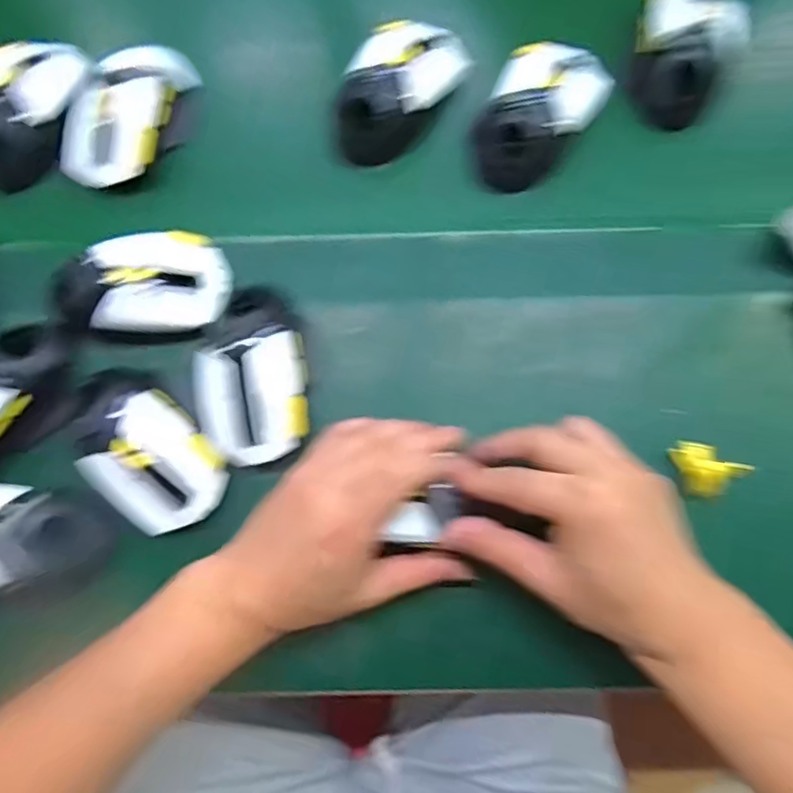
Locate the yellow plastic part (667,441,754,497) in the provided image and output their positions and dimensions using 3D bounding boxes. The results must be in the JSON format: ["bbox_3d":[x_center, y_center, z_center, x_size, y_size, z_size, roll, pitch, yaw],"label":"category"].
[{"bbox_3d":[0.195,0.045,0.366,0.038,0.020,0.032,31,117,11],"label":"yellow plastic part"}]

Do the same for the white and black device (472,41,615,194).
[{"bbox_3d":[0.105,-0.209,0.421,0.070,0.041,0.111,33,80,9],"label":"white and black device"}]

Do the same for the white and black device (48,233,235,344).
[{"bbox_3d":[-0.166,-0.072,0.372,0.109,0.033,0.058,-4,76,1],"label":"white and black device"}]

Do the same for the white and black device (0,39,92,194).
[{"bbox_3d":[-0.275,-0.213,0.420,0.067,0.035,0.116,14,77,5],"label":"white and black device"}]

